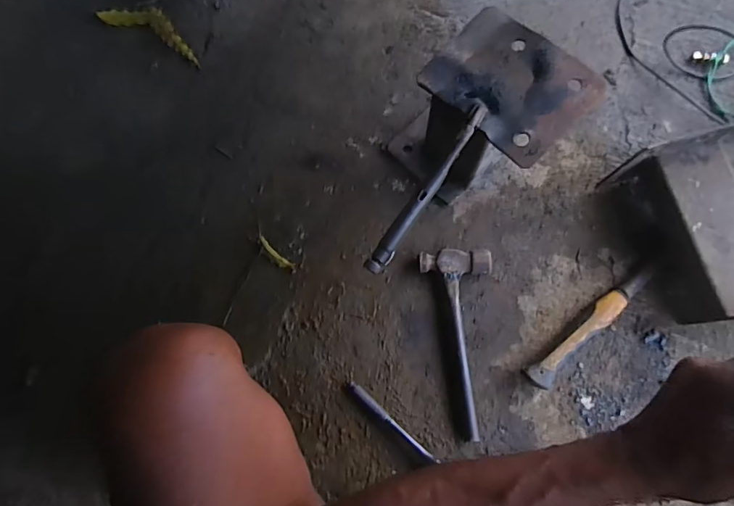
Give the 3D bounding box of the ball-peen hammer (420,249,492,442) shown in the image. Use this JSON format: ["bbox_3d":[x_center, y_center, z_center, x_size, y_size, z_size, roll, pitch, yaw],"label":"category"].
[{"bbox_3d":[0.128,0.125,0.650,0.100,0.033,0.262,2,78,2],"label":"ball-peen hammer"}]

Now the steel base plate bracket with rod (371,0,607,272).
[{"bbox_3d":[0.083,-0.116,0.596,0.307,0.249,0.190,-42,80,-7],"label":"steel base plate bracket with rod"}]

